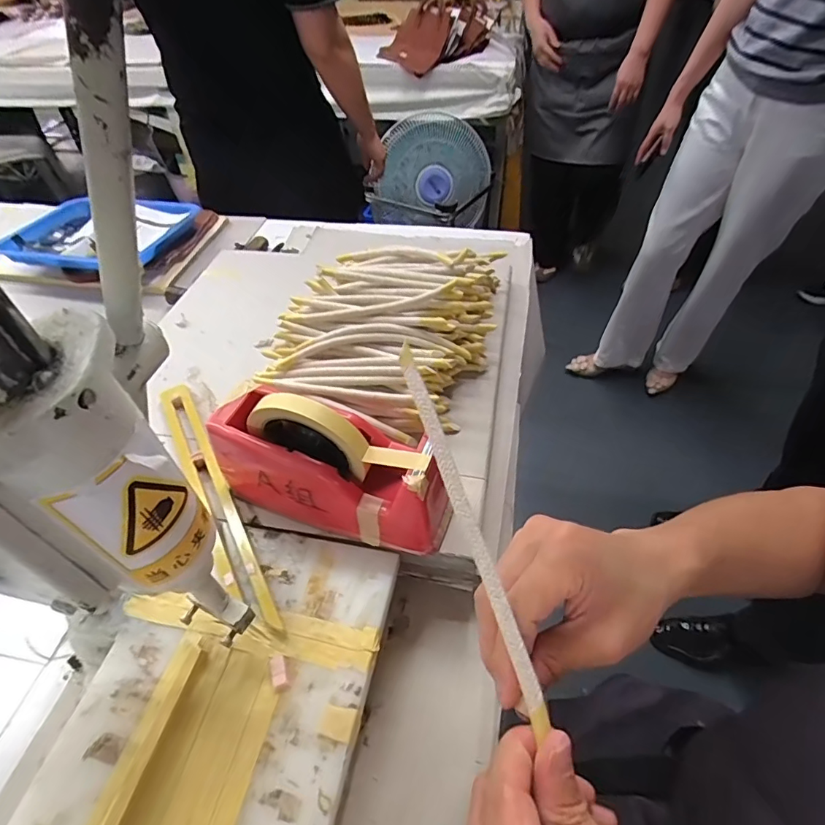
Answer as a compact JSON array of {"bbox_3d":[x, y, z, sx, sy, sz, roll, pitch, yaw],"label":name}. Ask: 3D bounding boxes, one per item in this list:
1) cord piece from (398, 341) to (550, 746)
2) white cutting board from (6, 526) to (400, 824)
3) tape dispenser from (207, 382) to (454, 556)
[{"bbox_3d":[0.029,0.055,0.251,0.011,0.007,0.194,-17,77,-13],"label":"cord piece"},{"bbox_3d":[-0.141,0.218,0.338,0.198,0.010,0.295,9,49,9],"label":"white cutting board"},{"bbox_3d":[-0.066,0.037,0.409,0.202,0.120,0.074,14,50,13],"label":"tape dispenser"}]

